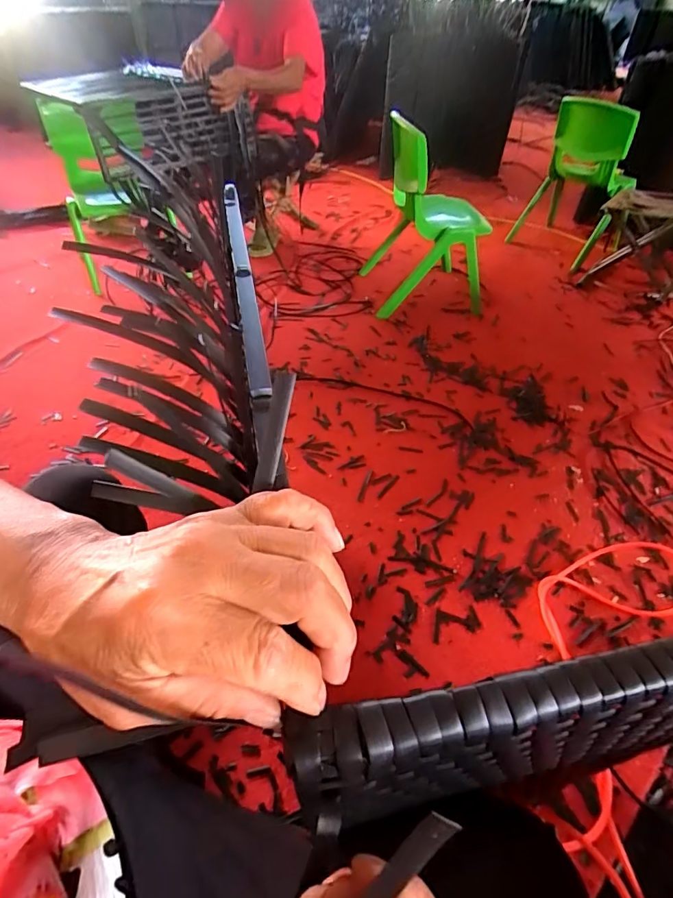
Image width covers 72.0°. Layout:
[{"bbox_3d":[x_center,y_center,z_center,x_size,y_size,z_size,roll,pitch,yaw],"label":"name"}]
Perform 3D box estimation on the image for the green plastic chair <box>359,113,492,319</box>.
[{"bbox_3d":[0.306,-0.757,1.519,0.351,0.526,0.417,1,46,-3],"label":"green plastic chair"}]

